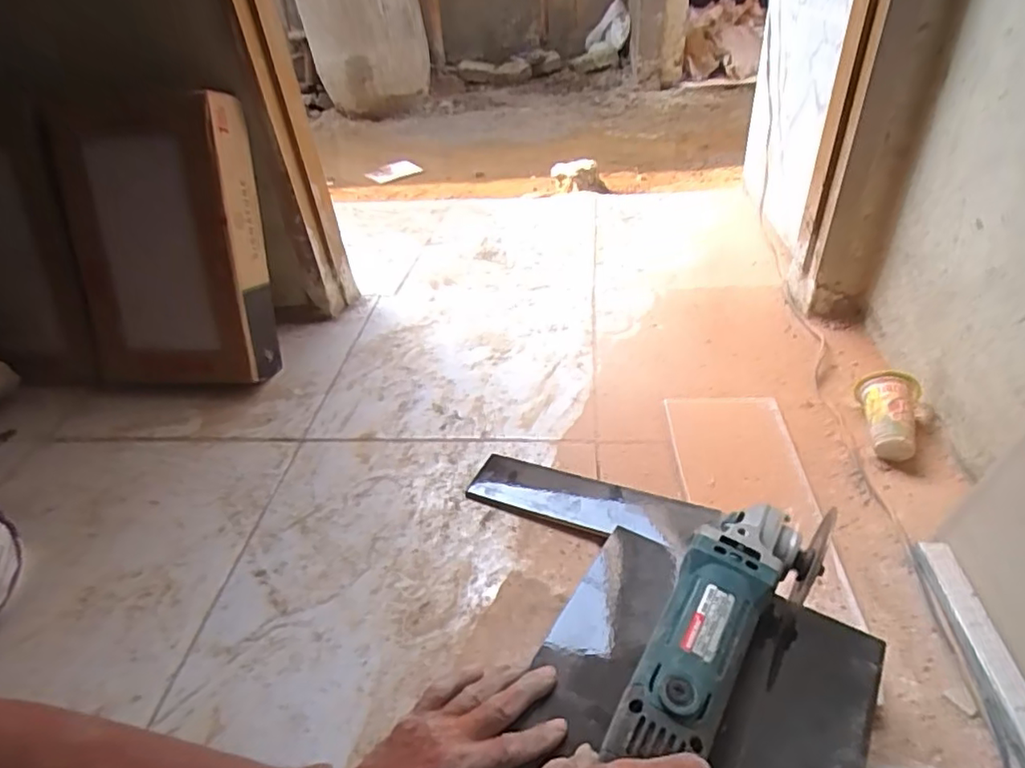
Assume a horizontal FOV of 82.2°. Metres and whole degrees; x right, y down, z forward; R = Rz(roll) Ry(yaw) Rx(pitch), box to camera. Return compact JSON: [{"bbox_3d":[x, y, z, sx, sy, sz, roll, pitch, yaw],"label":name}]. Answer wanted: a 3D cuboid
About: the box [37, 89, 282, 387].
[{"bbox_3d":[-0.519,-0.201,0.881,0.295,0.410,0.067,0,22,9],"label":"box"}]

